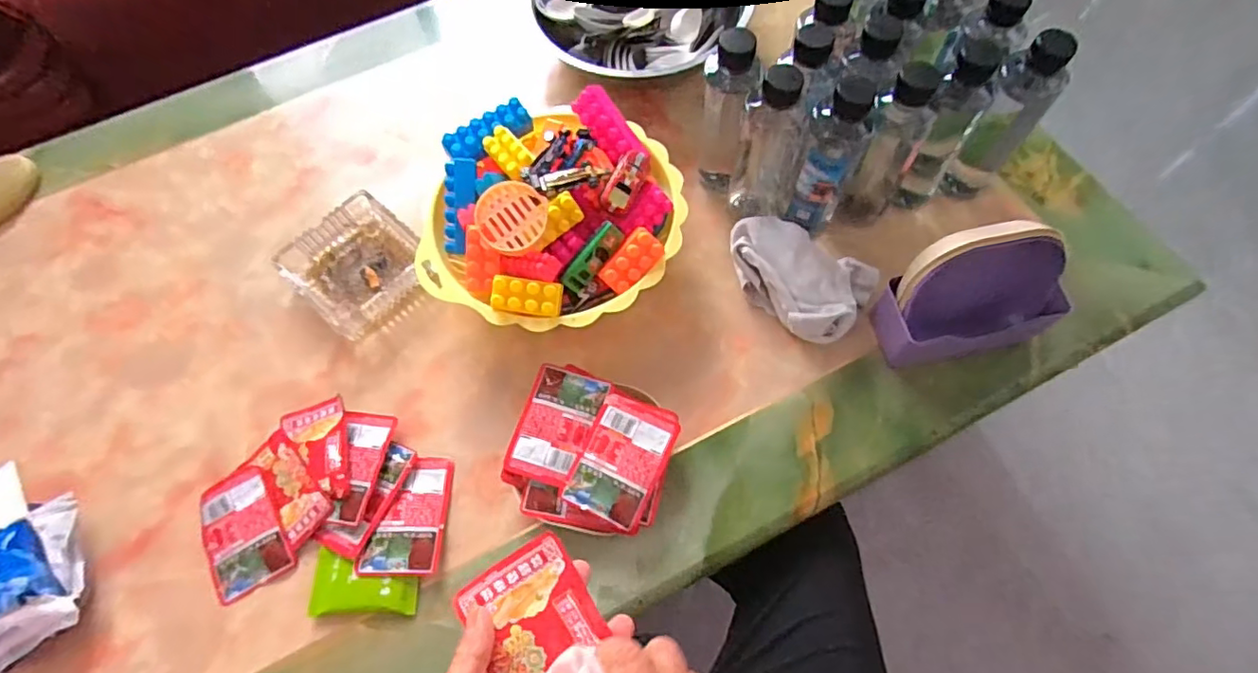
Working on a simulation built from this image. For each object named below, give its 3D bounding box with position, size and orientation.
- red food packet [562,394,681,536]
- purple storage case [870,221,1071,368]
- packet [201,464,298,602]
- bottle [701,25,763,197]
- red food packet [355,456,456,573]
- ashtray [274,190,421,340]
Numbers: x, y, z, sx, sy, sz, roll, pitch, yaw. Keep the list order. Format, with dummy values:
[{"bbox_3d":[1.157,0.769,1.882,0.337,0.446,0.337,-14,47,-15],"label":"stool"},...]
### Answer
[{"bbox_3d":[-0.005,0.103,0.497,0.069,0.011,0.101,19,69,11],"label":"red food packet"},{"bbox_3d":[0.291,-0.038,0.499,0.135,0.112,0.074,-13,66,-3],"label":"purple storage case"},{"bbox_3d":[-0.333,0.169,0.515,0.063,0.015,0.099,-29,68,-9],"label":"packet"},{"bbox_3d":[0.093,-0.218,0.577,0.048,0.179,0.055,-5,66,1],"label":"bottle"},{"bbox_3d":[-0.190,0.154,0.513,0.065,0.010,0.097,0,66,3],"label":"red food packet"},{"bbox_3d":[-0.274,-0.073,0.606,0.123,0.038,0.122,38,73,17],"label":"ashtray"}]

